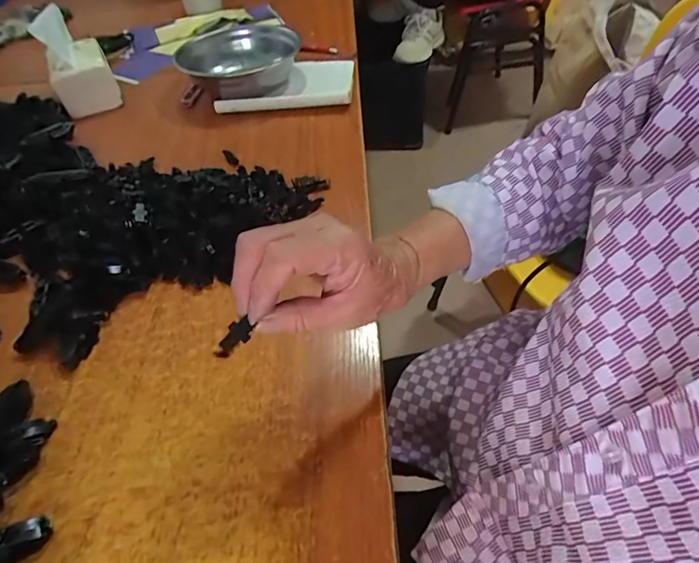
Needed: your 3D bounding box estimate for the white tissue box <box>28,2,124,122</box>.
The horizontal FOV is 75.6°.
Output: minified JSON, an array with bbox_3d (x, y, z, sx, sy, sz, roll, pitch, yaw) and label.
[{"bbox_3d":[-0.467,-0.379,0.773,0.093,0.136,0.128,-23,50,-15],"label":"white tissue box"}]

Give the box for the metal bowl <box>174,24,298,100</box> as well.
[{"bbox_3d":[-0.192,-0.372,0.777,0.196,0.062,0.198,-2,48,2],"label":"metal bowl"}]

